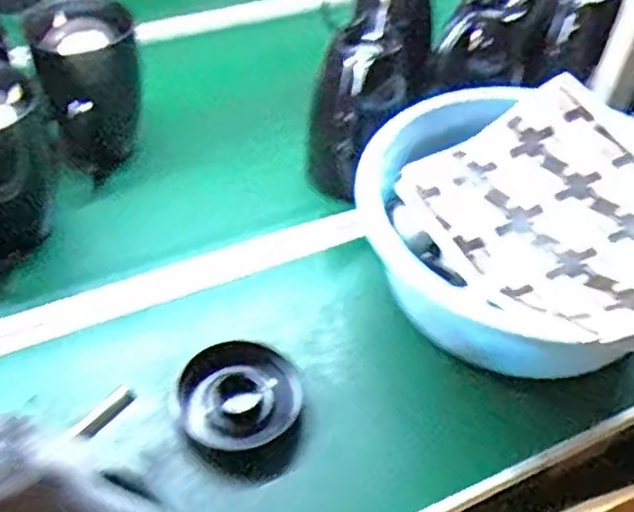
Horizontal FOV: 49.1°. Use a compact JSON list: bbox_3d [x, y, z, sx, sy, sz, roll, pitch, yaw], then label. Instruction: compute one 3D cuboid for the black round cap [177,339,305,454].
[{"bbox_3d":[-0.073,0.131,0.667,0.114,0.021,0.109,-14,49,-15],"label":"black round cap"}]

